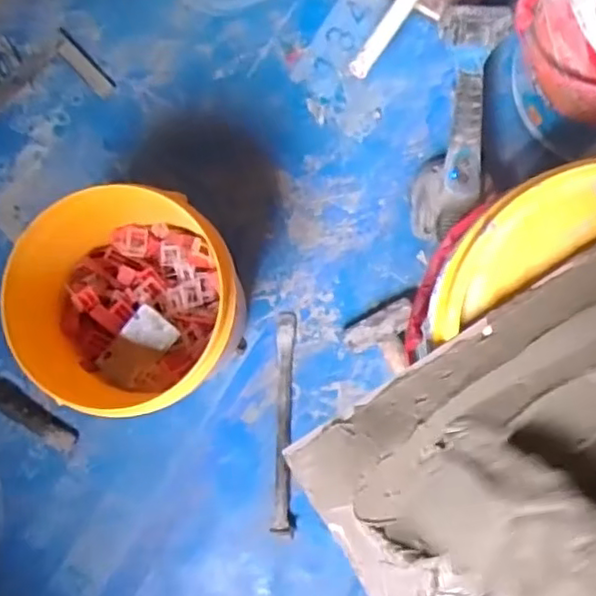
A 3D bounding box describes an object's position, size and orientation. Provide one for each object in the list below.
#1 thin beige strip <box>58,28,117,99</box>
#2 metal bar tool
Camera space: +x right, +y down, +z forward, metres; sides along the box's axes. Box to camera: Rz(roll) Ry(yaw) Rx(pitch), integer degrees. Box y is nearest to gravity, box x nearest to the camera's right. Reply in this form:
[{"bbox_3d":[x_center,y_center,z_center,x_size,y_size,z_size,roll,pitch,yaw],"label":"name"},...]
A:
[{"bbox_3d":[-0.321,-0.350,0.951,0.032,0.007,0.122,-44,81,1],"label":"thin beige strip"},{"bbox_3d":[-0.018,0.170,0.880,0.027,0.027,0.298,0,84,6],"label":"metal bar tool"}]

